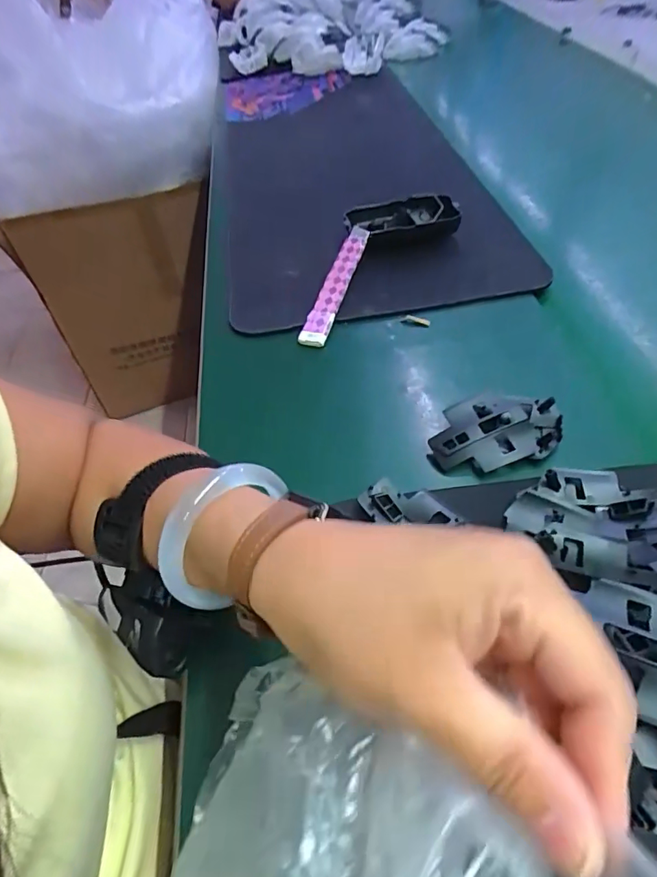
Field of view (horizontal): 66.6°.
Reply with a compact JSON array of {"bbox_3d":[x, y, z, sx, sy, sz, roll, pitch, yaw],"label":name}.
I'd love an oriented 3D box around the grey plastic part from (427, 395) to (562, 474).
[{"bbox_3d":[0.113,-0.005,0.333,0.094,0.022,0.045,-13,50,-5],"label":"grey plastic part"}]

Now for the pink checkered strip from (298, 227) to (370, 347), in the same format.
[{"bbox_3d":[0.007,-0.134,0.437,0.023,0.013,0.131,18,75,19],"label":"pink checkered strip"}]

